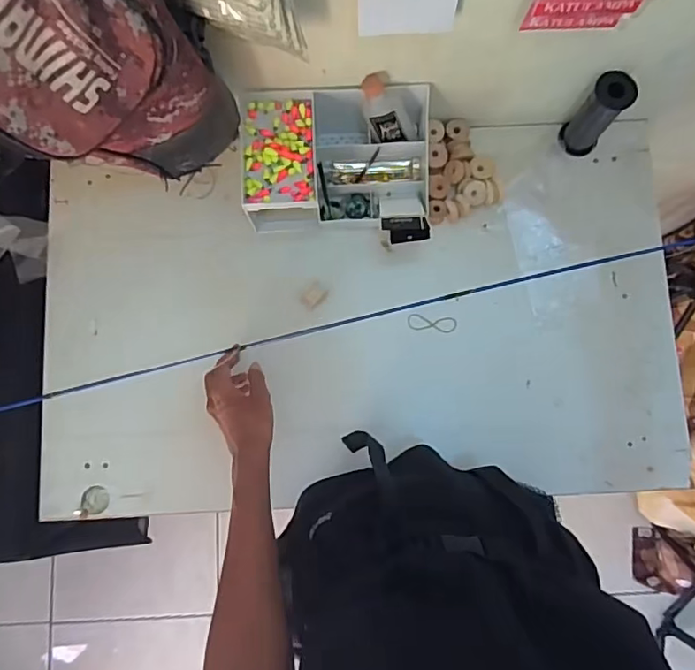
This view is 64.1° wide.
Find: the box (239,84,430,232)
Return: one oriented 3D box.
[{"bbox_3d":[-0.012,-0.211,0.702,0.231,0.099,0.171,-6,81,-1],"label":"box"}]

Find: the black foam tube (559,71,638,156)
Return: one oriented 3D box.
[{"bbox_3d":[0.316,-0.279,0.709,0.050,0.113,0.048,42,83,5],"label":"black foam tube"}]

